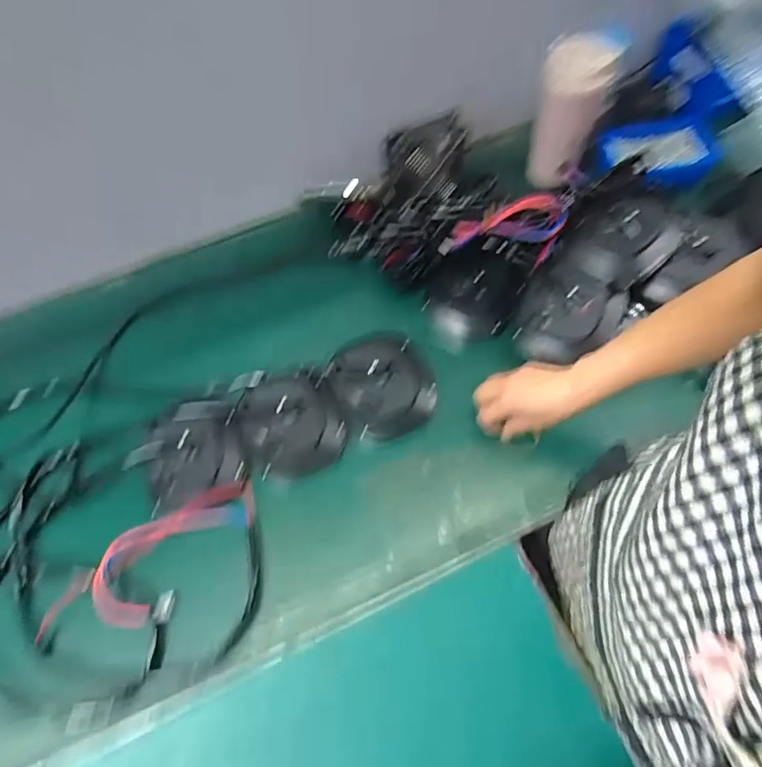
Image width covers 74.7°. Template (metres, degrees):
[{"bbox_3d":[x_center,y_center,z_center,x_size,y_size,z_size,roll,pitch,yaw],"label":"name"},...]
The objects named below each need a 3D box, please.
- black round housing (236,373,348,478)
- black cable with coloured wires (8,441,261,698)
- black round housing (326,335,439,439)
[{"bbox_3d":[-0.110,0.049,0.597,0.115,0.026,0.124,-2,62,3],"label":"black round housing"},{"bbox_3d":[-0.273,0.194,0.529,0.289,0.026,0.222,9,63,9],"label":"black cable with coloured wires"},{"bbox_3d":[0.001,-0.008,0.624,0.124,0.031,0.143,-25,63,-9],"label":"black round housing"}]

